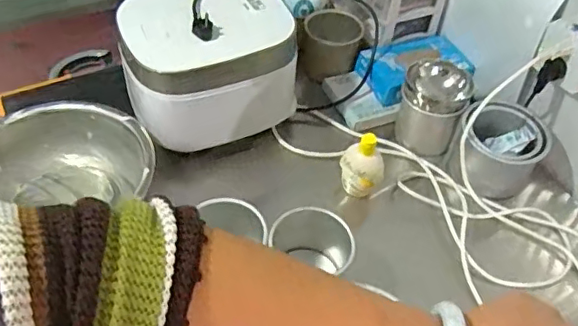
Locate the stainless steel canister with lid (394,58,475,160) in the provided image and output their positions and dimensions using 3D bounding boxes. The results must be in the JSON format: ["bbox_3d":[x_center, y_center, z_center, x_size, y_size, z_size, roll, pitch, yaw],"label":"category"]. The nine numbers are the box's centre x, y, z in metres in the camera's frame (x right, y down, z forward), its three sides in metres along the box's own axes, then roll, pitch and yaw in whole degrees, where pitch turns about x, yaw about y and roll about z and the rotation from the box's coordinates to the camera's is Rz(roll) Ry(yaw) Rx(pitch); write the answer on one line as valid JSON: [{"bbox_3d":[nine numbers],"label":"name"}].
[{"bbox_3d":[0.235,-0.086,0.934,0.105,0.135,0.092,16,49,10],"label":"stainless steel canister with lid"}]

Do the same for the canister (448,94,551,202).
[{"bbox_3d":[0.332,-0.021,0.893,0.137,0.114,0.114,23,51,17],"label":"canister"}]

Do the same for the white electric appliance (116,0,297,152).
[{"bbox_3d":[-0.137,-0.172,0.921,0.259,0.170,0.213,-14,50,-16],"label":"white electric appliance"}]

